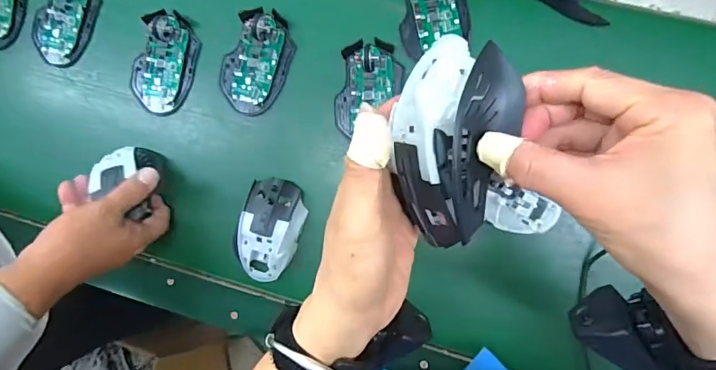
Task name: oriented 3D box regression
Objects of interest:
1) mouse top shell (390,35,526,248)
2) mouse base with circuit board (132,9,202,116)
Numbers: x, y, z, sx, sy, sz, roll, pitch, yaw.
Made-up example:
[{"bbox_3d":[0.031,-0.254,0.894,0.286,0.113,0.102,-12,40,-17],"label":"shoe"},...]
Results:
[{"bbox_3d":[0.049,-0.023,0.242,0.058,0.039,0.109,10,92,7],"label":"mouse top shell"},{"bbox_3d":[-0.228,-0.142,0.530,0.070,0.021,0.113,20,93,7],"label":"mouse base with circuit board"}]

